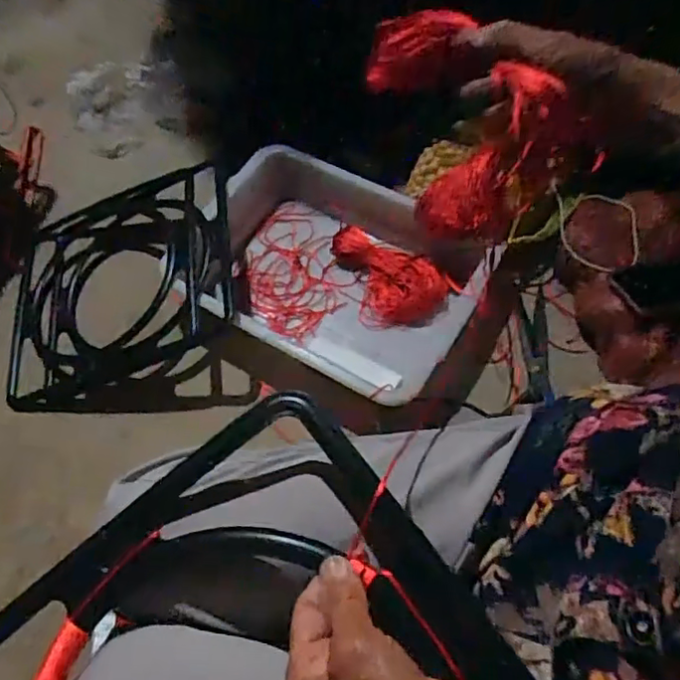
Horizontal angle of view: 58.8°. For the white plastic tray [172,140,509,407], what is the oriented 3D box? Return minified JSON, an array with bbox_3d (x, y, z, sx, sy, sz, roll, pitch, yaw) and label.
[{"bbox_3d":[-0.021,-0.099,0.883,0.404,0.096,0.300,26,64,17],"label":"white plastic tray"}]

